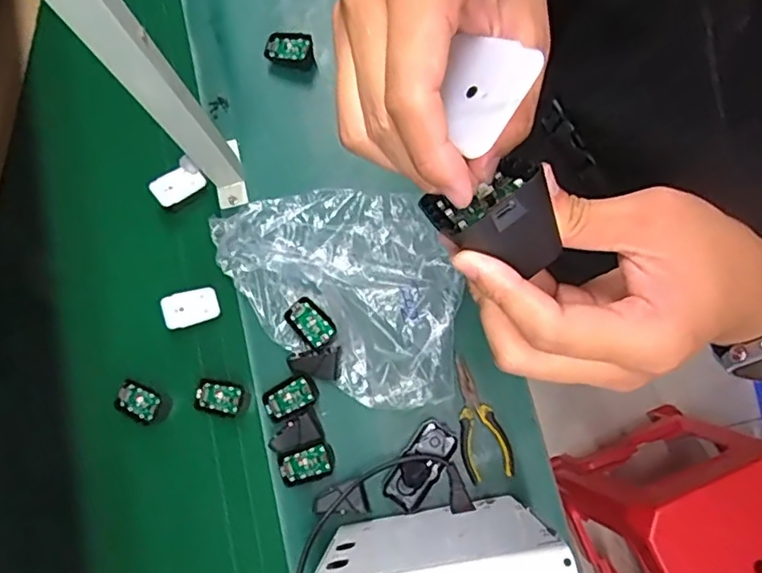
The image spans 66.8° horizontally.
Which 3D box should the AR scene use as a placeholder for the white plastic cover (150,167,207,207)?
[{"bbox_3d":[-0.279,-0.140,0.794,0.068,0.007,0.040,-31,95,-12],"label":"white plastic cover"}]

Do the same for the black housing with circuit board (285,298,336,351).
[{"bbox_3d":[-0.091,0.046,0.745,0.042,0.021,0.069,-44,79,-6],"label":"black housing with circuit board"}]

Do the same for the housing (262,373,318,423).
[{"bbox_3d":[-0.116,0.141,0.728,0.075,0.010,0.042,-29,81,14],"label":"housing"}]

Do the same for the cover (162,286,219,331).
[{"bbox_3d":[-0.249,0.027,0.757,0.070,0.005,0.045,-17,87,-21],"label":"cover"}]

